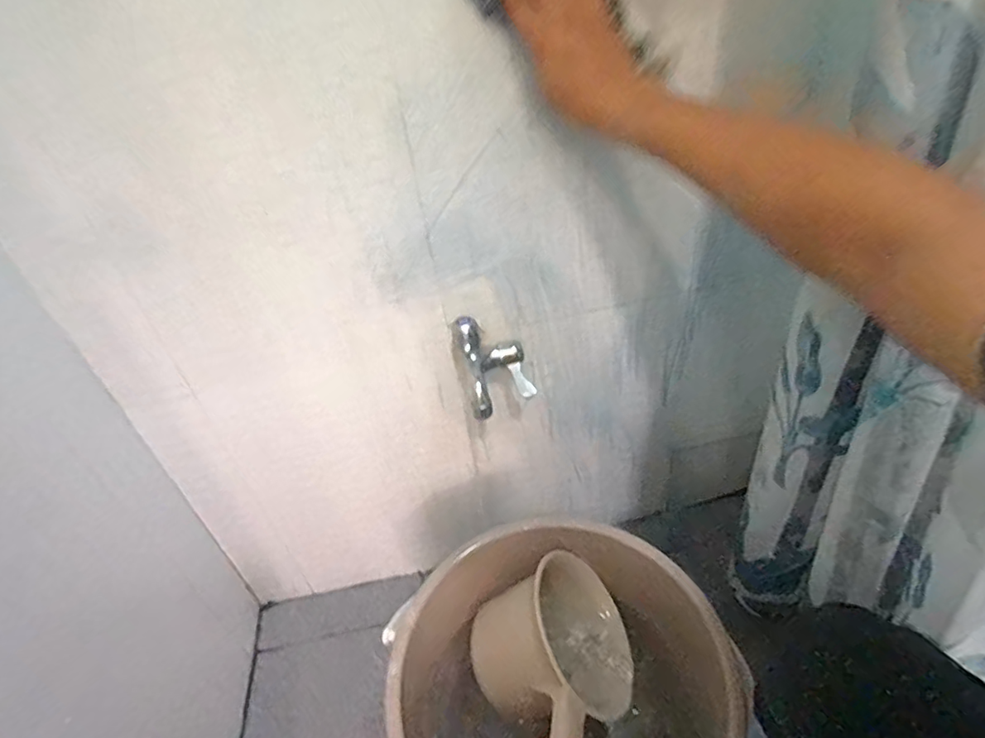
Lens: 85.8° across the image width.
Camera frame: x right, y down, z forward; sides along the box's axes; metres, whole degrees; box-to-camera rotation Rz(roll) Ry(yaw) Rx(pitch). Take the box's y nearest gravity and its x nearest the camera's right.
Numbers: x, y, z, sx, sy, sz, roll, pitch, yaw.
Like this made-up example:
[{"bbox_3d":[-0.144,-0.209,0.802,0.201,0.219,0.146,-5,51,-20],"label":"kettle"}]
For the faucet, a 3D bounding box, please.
[{"bbox_3d":[0.000,-0.014,0.569,0.075,0.080,0.104,-13,37,-5],"label":"faucet"}]

